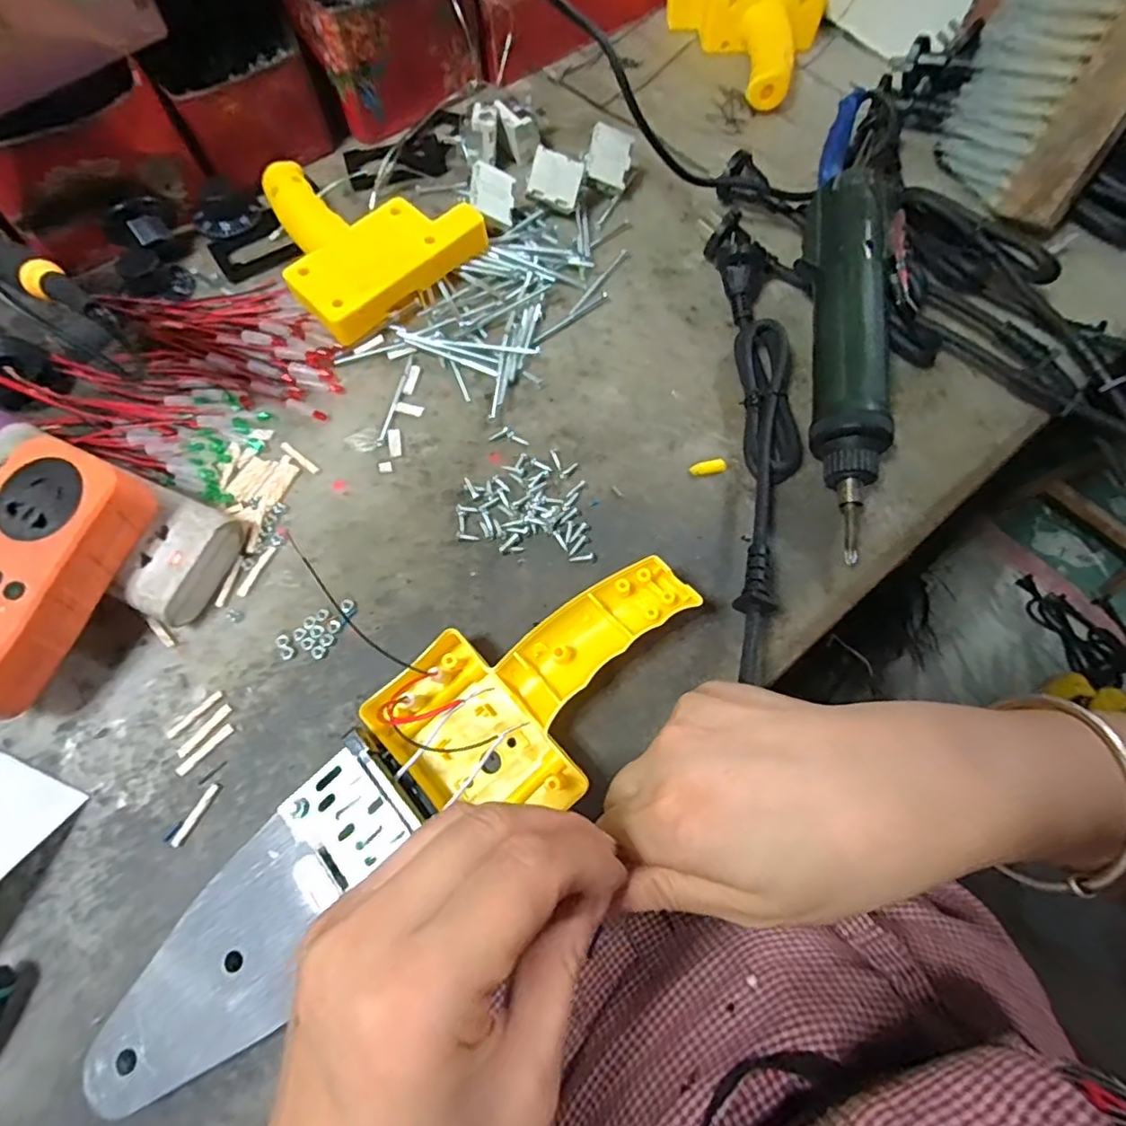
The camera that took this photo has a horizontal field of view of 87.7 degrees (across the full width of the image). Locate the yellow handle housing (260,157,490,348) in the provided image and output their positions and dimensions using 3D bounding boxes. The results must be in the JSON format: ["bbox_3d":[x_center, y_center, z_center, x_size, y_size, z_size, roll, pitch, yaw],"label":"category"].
[{"bbox_3d":[-0.149,-0.232,0.408,0.126,0.032,0.152,-42,74,-16],"label":"yellow handle housing"}]

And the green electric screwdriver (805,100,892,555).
[{"bbox_3d":[0.172,-0.149,0.356,0.048,0.061,0.301,4,67,1],"label":"green electric screwdriver"}]

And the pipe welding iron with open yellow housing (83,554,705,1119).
[{"bbox_3d":[-0.067,0.103,0.264,0.303,0.041,0.090,-39,73,-15],"label":"pipe welding iron with open yellow housing"}]

